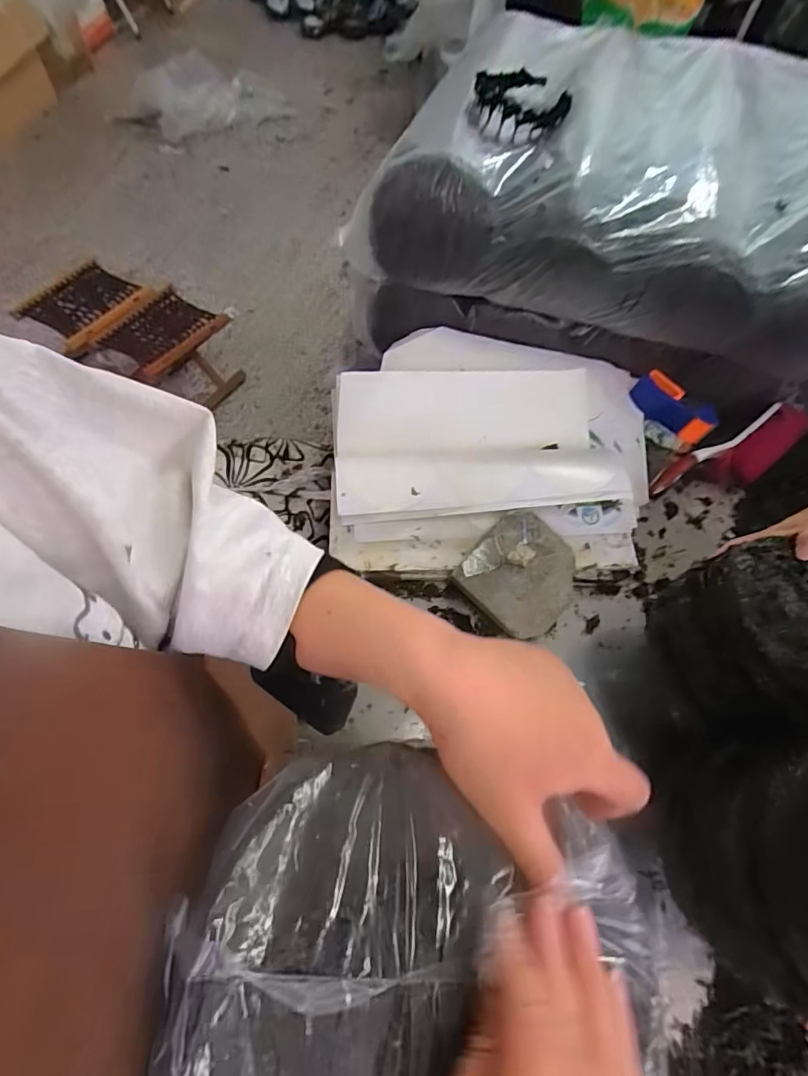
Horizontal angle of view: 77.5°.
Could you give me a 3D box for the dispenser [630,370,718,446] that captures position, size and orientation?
[{"bbox_3d":[0.474,-0.232,0.888,0.147,0.068,0.048,40,35,18],"label":"dispenser"}]

